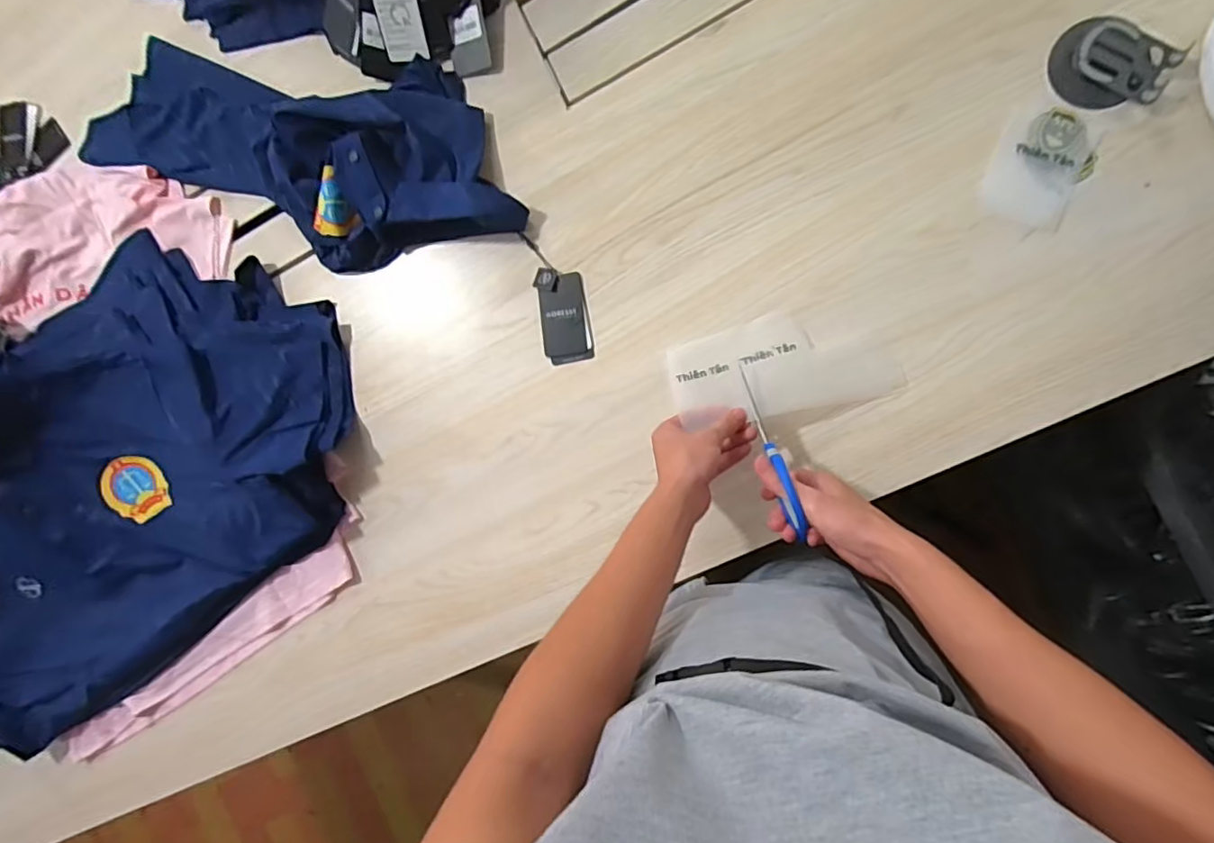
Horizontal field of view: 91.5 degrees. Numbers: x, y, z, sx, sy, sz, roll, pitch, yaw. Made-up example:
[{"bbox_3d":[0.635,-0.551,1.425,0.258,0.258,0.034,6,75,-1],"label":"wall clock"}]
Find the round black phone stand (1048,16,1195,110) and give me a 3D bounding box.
[{"bbox_3d":[0.474,-0.336,0.557,0.098,0.020,0.076,27,96,7],"label":"round black phone stand"}]

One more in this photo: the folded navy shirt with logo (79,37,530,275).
[{"bbox_3d":[-0.365,-0.307,0.670,0.568,0.059,0.231,10,94,8],"label":"folded navy shirt with logo"}]

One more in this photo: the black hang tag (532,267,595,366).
[{"bbox_3d":[-0.048,-0.117,0.656,0.055,0.004,0.108,-10,91,9],"label":"black hang tag"}]

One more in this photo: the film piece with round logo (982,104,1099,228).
[{"bbox_3d":[0.422,-0.250,0.576,0.087,0.004,0.109,25,96,7],"label":"film piece with round logo"}]

